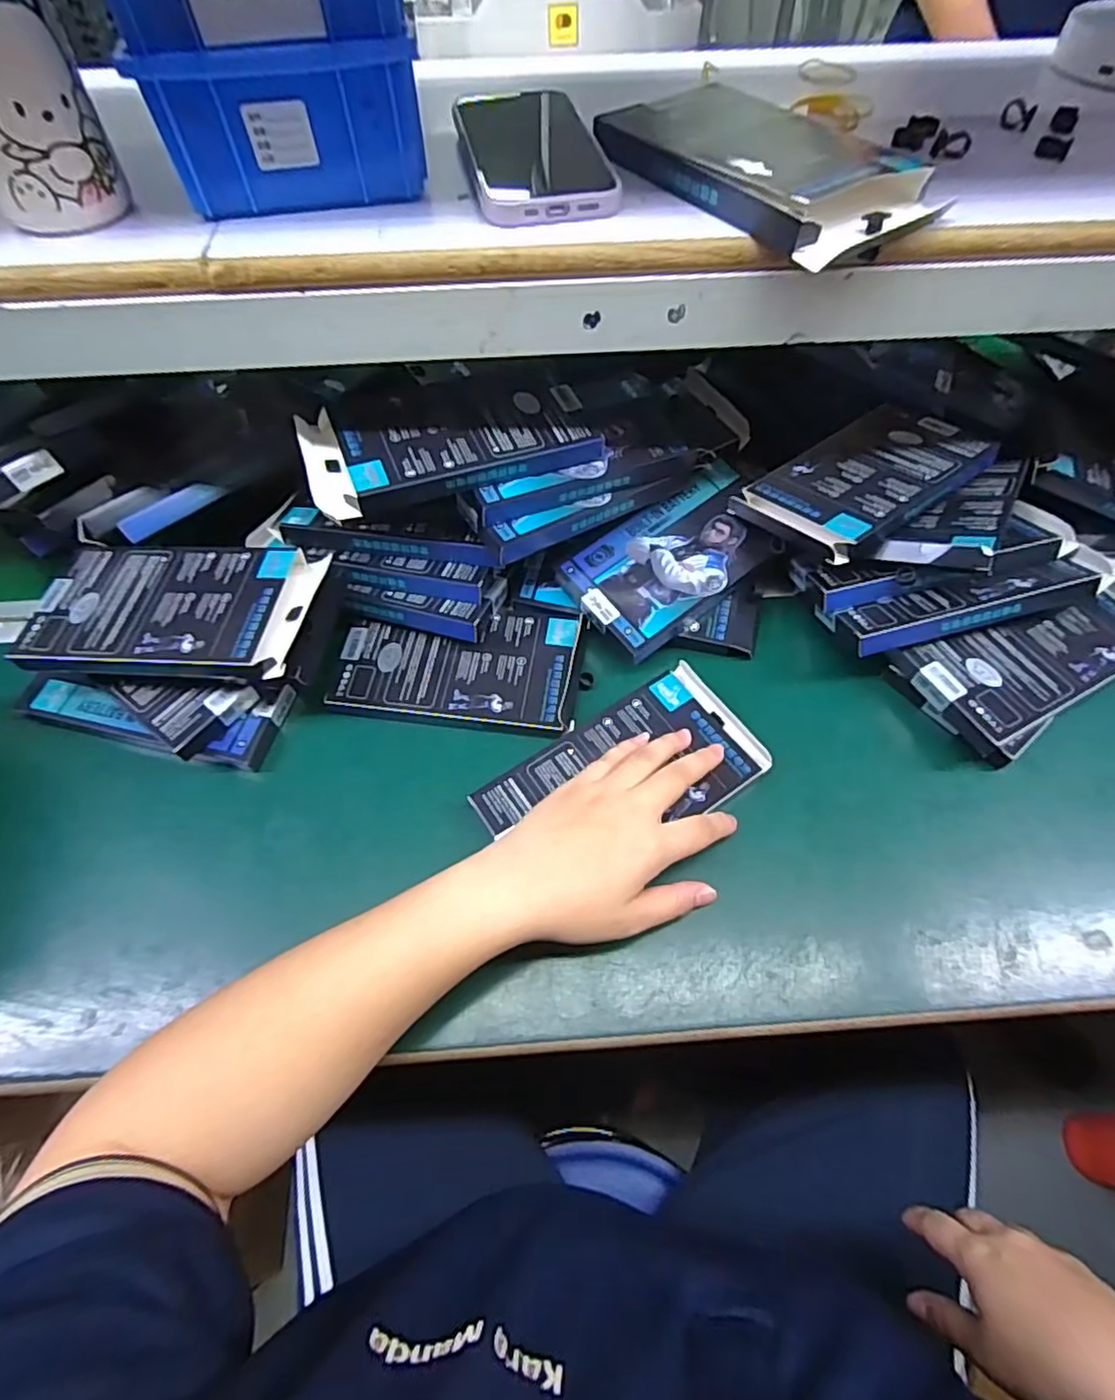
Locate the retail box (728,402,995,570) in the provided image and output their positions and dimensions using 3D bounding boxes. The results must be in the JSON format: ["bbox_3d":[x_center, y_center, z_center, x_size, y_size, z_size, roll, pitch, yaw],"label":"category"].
[{"bbox_3d":[0.225,-0.163,0.463,0.179,0.017,0.098,-34,53,-18],"label":"retail box"}]

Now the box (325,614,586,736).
[{"bbox_3d":[-0.070,-0.027,0.449,0.170,0.009,0.092,6,59,4],"label":"box"}]

